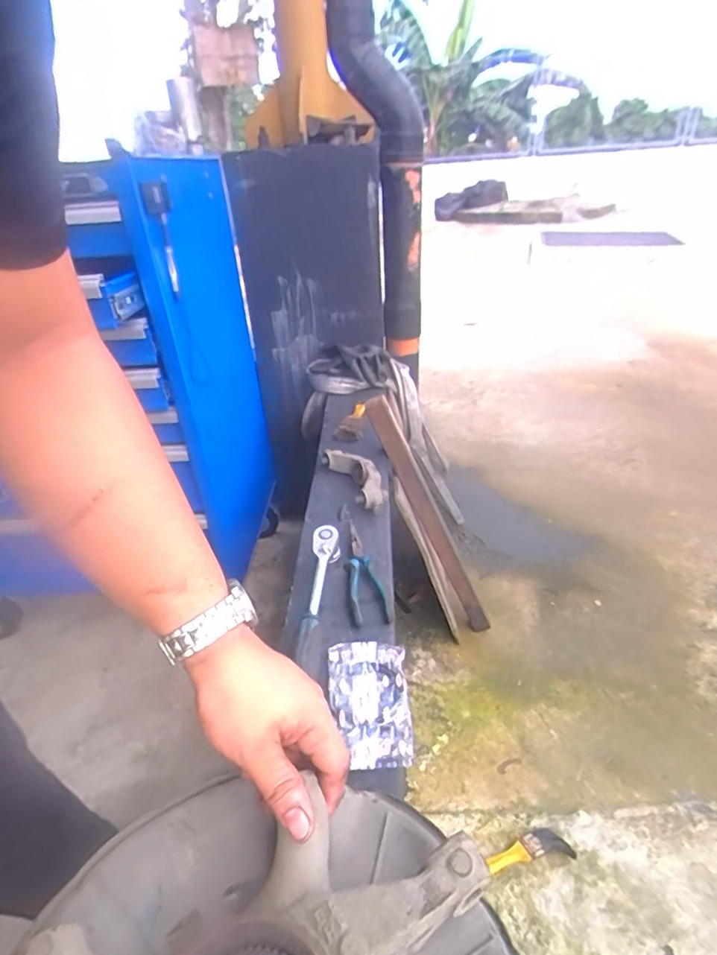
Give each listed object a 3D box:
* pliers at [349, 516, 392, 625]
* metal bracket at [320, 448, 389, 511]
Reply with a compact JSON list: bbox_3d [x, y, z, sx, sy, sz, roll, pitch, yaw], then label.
[{"bbox_3d":[0.003,0.117,0.673,0.045,0.018,0.194,-7,32,-6],"label":"pliers"},{"bbox_3d":[-0.004,-0.004,0.849,0.057,0.034,0.182,-15,33,-19],"label":"metal bracket"}]

